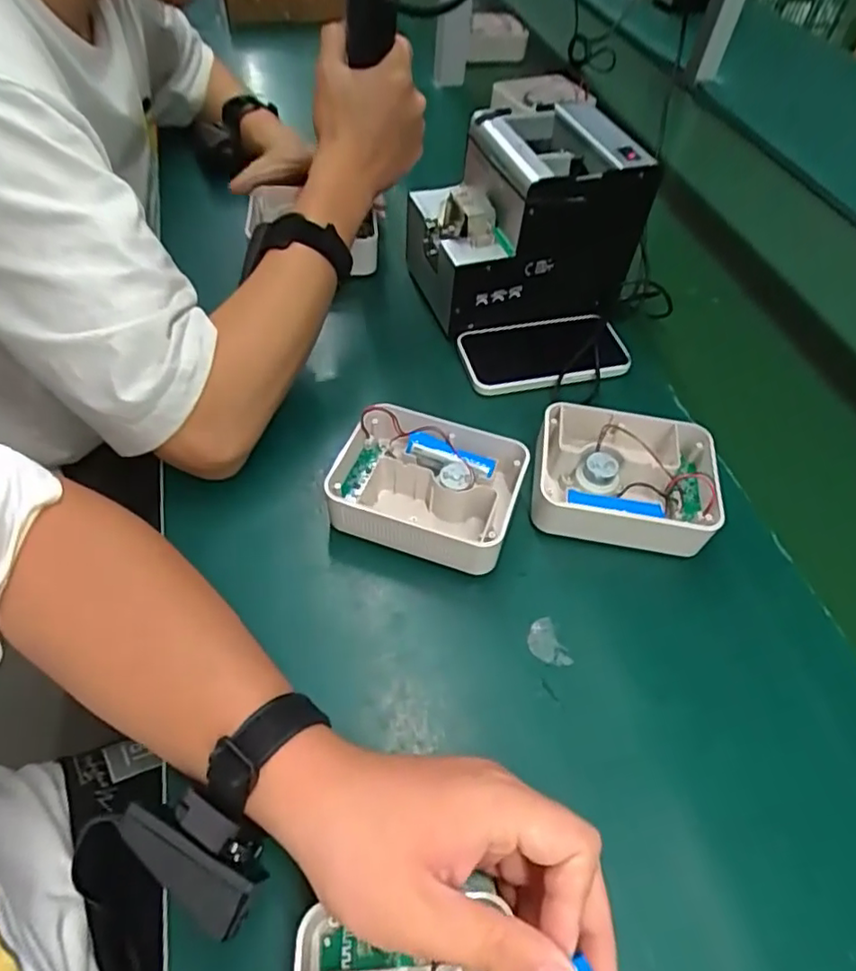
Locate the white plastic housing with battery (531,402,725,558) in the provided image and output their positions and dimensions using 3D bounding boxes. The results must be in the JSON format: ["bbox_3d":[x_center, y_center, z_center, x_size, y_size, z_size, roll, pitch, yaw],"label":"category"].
[{"bbox_3d":[0.144,-0.006,0.457,0.128,0.041,0.098,12,53,4],"label":"white plastic housing with battery"}]

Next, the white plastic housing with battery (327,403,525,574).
[{"bbox_3d":[-0.003,0.001,0.447,0.132,0.046,0.100,18,53,9],"label":"white plastic housing with battery"}]

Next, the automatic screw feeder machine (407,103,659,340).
[{"bbox_3d":[0.079,-0.247,0.577,0.172,0.145,0.147,-14,55,-15],"label":"automatic screw feeder machine"}]

